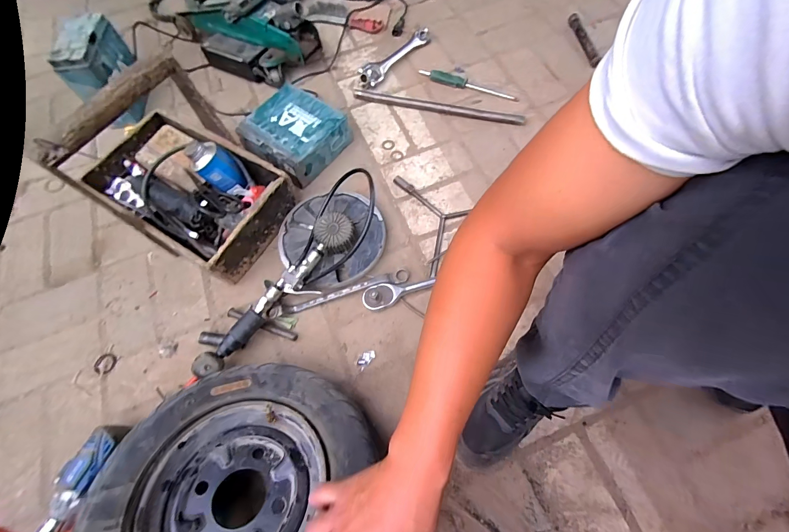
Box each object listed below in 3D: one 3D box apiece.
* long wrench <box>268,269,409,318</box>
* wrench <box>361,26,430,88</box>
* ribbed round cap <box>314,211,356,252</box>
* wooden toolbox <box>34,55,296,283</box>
[{"bbox_3d":[-0.098,0.048,0.621,0.253,0.017,0.026,-14,66,-4],"label":"long wrench"},{"bbox_3d":[0.001,-0.518,0.856,0.051,0.039,0.247,39,73,17],"label":"wrench"},{"bbox_3d":[-0.106,-0.058,0.624,0.068,0.046,0.063,-26,66,-8],"label":"ribbed round cap"},{"bbox_3d":[-0.392,-0.176,0.599,0.342,0.265,0.244,29,70,14],"label":"wooden toolbox"}]

